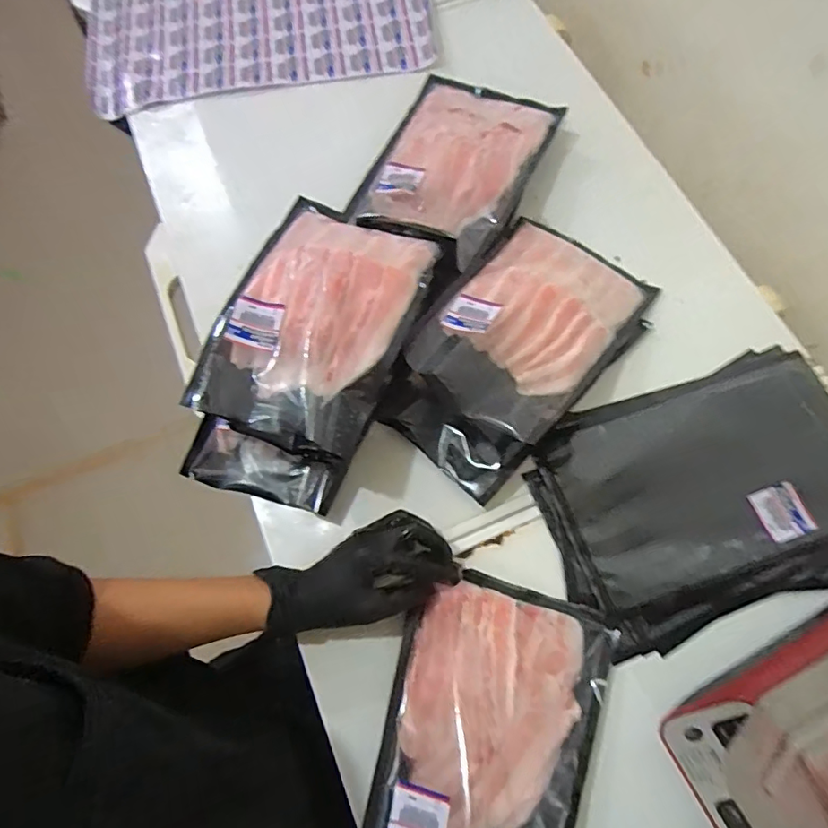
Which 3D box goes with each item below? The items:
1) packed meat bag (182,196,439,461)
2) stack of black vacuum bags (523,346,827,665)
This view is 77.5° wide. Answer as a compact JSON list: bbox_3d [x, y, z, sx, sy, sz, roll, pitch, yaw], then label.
[{"bbox_3d":[-0.096,-0.108,0.534,0.184,0.046,0.285,18,70,7],"label":"packed meat bag"},{"bbox_3d":[0.309,0.079,0.541,0.342,0.021,0.241,-18,70,-7],"label":"stack of black vacuum bags"}]

